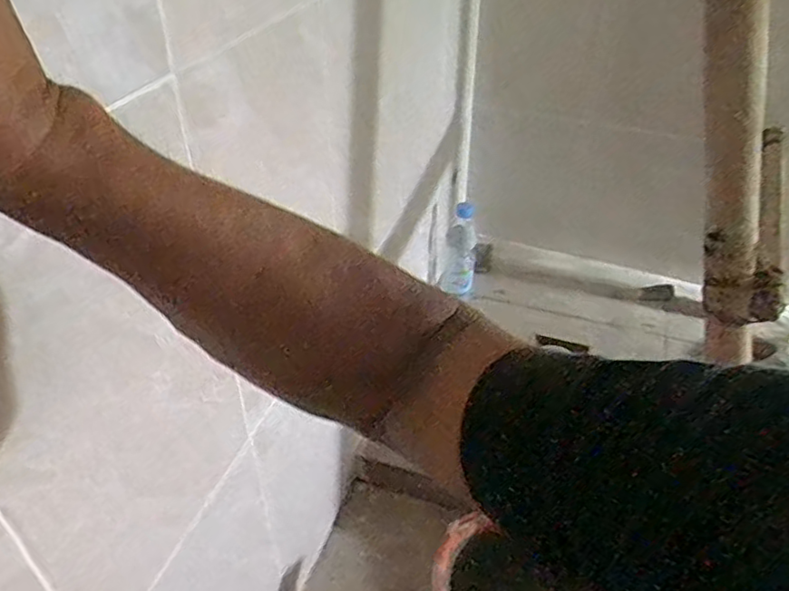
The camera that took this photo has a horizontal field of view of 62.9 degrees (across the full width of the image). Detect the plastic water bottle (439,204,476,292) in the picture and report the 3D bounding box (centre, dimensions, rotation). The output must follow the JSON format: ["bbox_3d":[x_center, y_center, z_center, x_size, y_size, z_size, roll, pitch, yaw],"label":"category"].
[{"bbox_3d":[0.137,-0.099,1.359,0.069,0.190,0.074,5,40,6],"label":"plastic water bottle"}]

